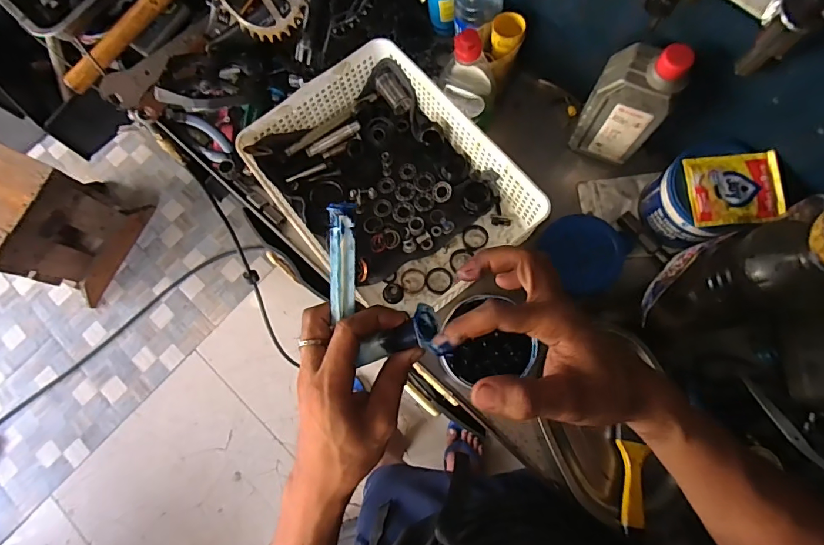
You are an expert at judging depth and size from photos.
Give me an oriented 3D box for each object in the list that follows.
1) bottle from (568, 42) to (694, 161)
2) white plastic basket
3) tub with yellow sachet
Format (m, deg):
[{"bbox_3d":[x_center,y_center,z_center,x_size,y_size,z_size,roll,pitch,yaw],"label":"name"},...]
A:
[{"bbox_3d":[0.248,-0.194,0.516,0.085,0.167,0.053,34,81,11],"label":"bottle"},{"bbox_3d":[-0.031,-0.114,0.577,0.267,0.074,0.324,-37,77,-5],"label":"white plastic basket"},{"bbox_3d":[0.347,-0.088,0.530,0.108,0.097,0.101,-1,76,4],"label":"tub with yellow sachet"}]

